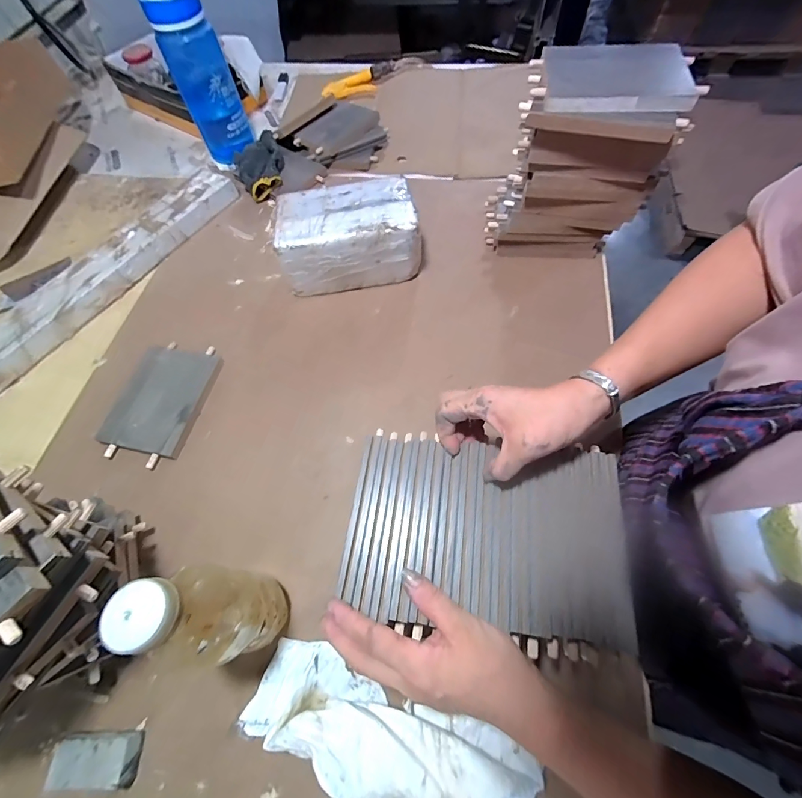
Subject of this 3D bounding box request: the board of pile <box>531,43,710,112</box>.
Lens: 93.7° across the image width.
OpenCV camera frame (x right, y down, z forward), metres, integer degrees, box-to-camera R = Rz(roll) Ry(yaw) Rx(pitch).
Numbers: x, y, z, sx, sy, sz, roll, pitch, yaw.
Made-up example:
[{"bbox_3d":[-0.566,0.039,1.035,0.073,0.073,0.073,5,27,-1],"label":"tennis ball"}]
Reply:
[{"bbox_3d":[0.248,-0.376,0.432,0.166,0.018,0.127,3,64,5],"label":"board of pile"}]

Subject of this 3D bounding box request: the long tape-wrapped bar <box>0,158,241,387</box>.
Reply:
[{"bbox_3d":[-0.531,-0.173,0.615,0.089,0.036,0.679,30,69,17],"label":"long tape-wrapped bar"}]

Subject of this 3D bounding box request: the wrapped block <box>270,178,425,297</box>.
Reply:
[{"bbox_3d":[-0.076,-0.247,0.590,0.209,0.120,0.128,-5,63,1],"label":"wrapped block"}]

